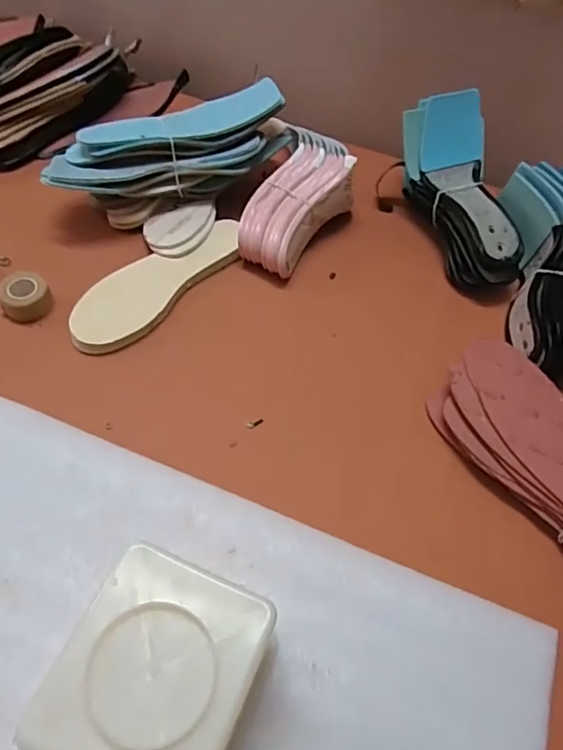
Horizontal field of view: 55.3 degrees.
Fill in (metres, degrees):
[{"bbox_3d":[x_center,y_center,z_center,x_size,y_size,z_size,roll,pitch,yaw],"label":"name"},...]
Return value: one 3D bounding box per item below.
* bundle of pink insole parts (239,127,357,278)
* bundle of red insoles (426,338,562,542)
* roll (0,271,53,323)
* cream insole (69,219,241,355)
[{"bbox_3d":[0.021,-0.203,0.649,0.096,0.078,0.184,25,56,12],"label":"bundle of pink insole parts"},{"bbox_3d":[0.252,0.102,0.481,0.120,0.039,0.308,-21,60,-19],"label":"bundle of red insoles"},{"bbox_3d":[-0.273,-0.084,0.574,0.049,0.029,0.051,3,55,-4],"label":"roll"},{"bbox_3d":[-0.134,-0.108,0.598,0.075,0.024,0.232,37,59,19],"label":"cream insole"}]

